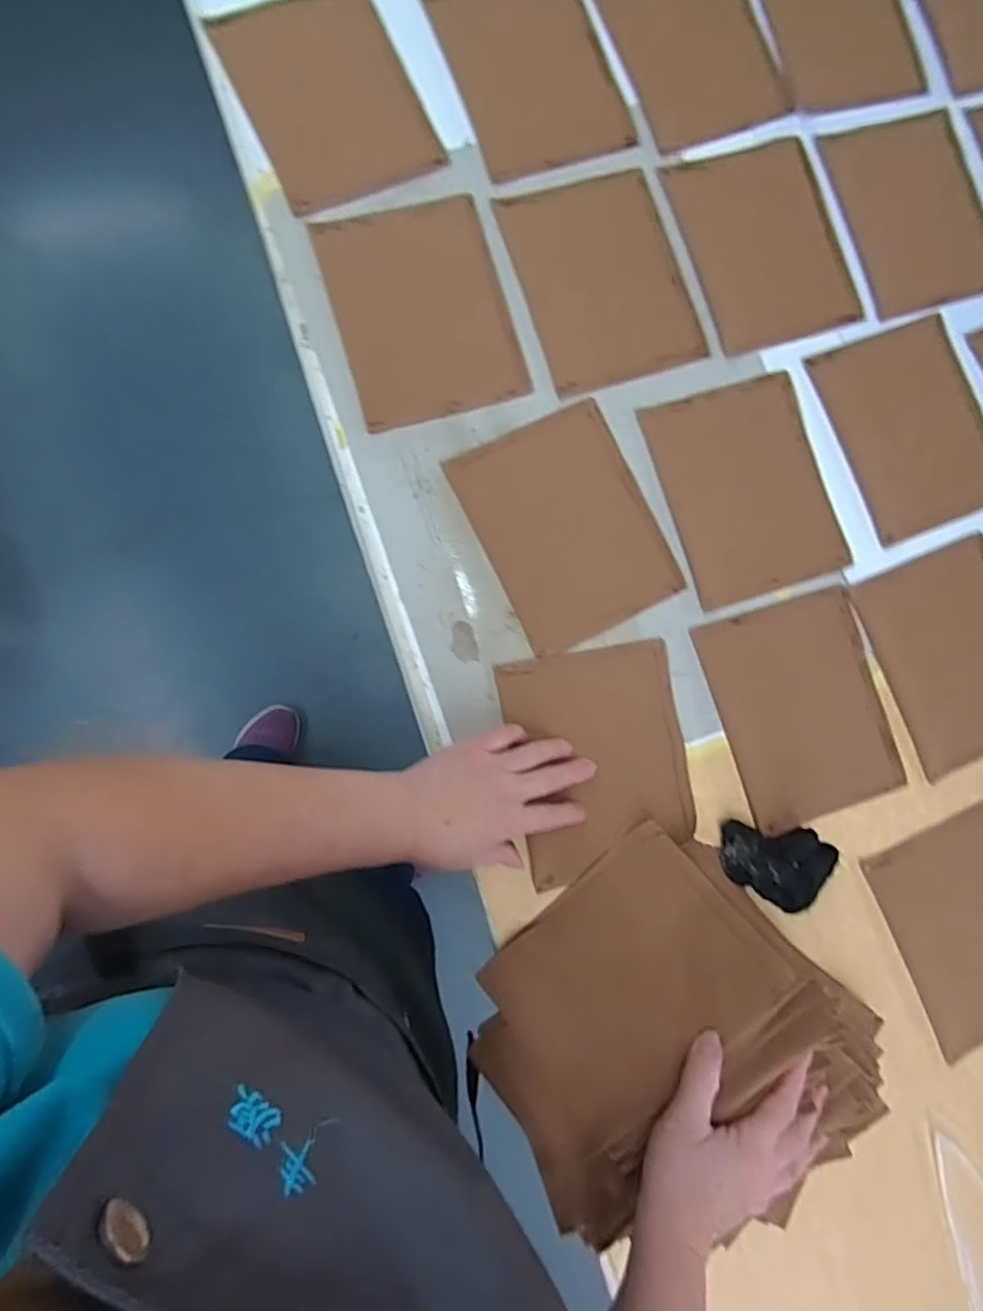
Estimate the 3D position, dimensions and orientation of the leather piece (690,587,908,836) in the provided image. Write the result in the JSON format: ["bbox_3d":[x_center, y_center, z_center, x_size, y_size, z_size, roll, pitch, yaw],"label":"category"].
[{"bbox_3d":[0.263,0.046,0.542,0.141,0.004,0.177,-17,88,-7],"label":"leather piece"}]

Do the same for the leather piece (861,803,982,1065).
[{"bbox_3d":[0.413,0.234,0.550,0.135,0.009,0.183,-22,90,-3],"label":"leather piece"}]

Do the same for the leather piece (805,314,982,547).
[{"bbox_3d":[0.376,-0.204,0.570,0.140,0.005,0.179,-19,88,-7],"label":"leather piece"}]

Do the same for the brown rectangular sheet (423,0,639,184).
[{"bbox_3d":[0.036,-0.515,0.565,0.136,0.009,0.176,-23,89,-7],"label":"brown rectangular sheet"}]

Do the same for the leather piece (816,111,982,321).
[{"bbox_3d":[0.394,-0.412,0.591,0.147,0.005,0.181,-17,88,-7],"label":"leather piece"}]

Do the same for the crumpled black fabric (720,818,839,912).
[{"bbox_3d":[0.225,0.162,0.513,0.076,0.038,0.062,32,83,-3],"label":"crumpled black fabric"}]

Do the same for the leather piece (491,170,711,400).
[{"bbox_3d":[0.095,-0.325,0.553,0.139,0.005,0.178,-18,88,-7],"label":"leather piece"}]

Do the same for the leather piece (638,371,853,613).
[{"bbox_3d":[0.219,-0.144,0.551,0.137,0.004,0.179,-17,88,-7],"label":"leather piece"}]

